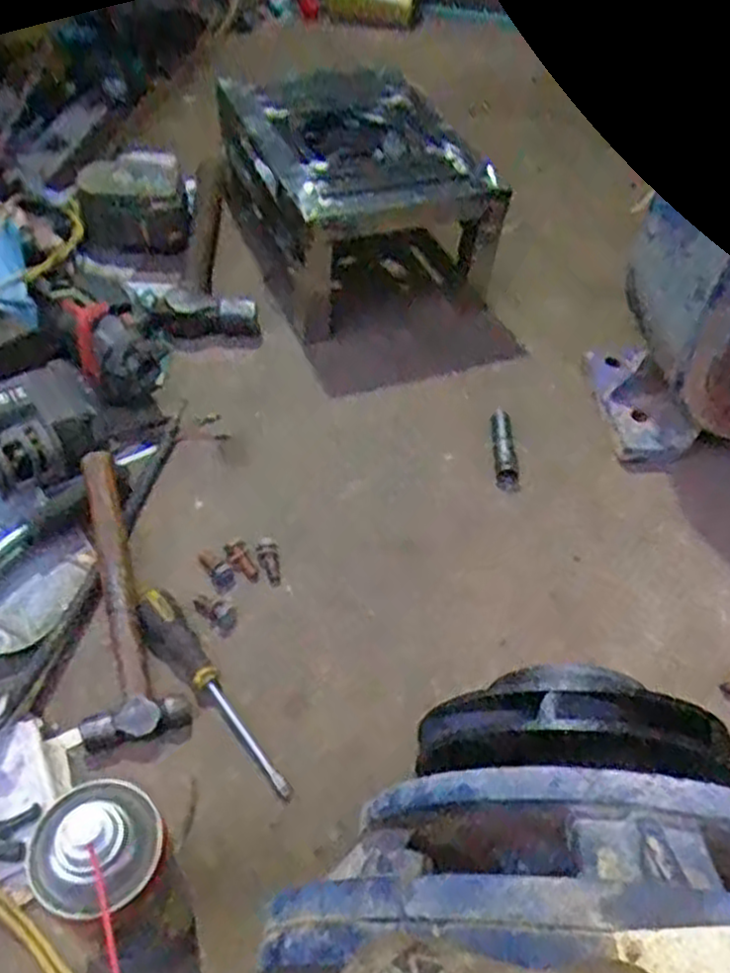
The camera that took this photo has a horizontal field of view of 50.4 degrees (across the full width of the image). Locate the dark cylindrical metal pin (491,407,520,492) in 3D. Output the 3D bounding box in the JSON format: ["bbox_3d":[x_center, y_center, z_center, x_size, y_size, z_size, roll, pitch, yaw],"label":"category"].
[{"bbox_3d":[0.139,-0.038,0.769,0.026,0.022,0.093,3,51,-3],"label":"dark cylindrical metal pin"}]

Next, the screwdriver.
[{"bbox_3d":[-0.115,0.154,0.573,0.032,0.032,0.185,-29,59,-25],"label":"screwdriver"}]

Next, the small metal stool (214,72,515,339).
[{"bbox_3d":[-0.013,-0.323,0.874,0.221,0.166,0.268,-18,55,-19],"label":"small metal stool"}]

